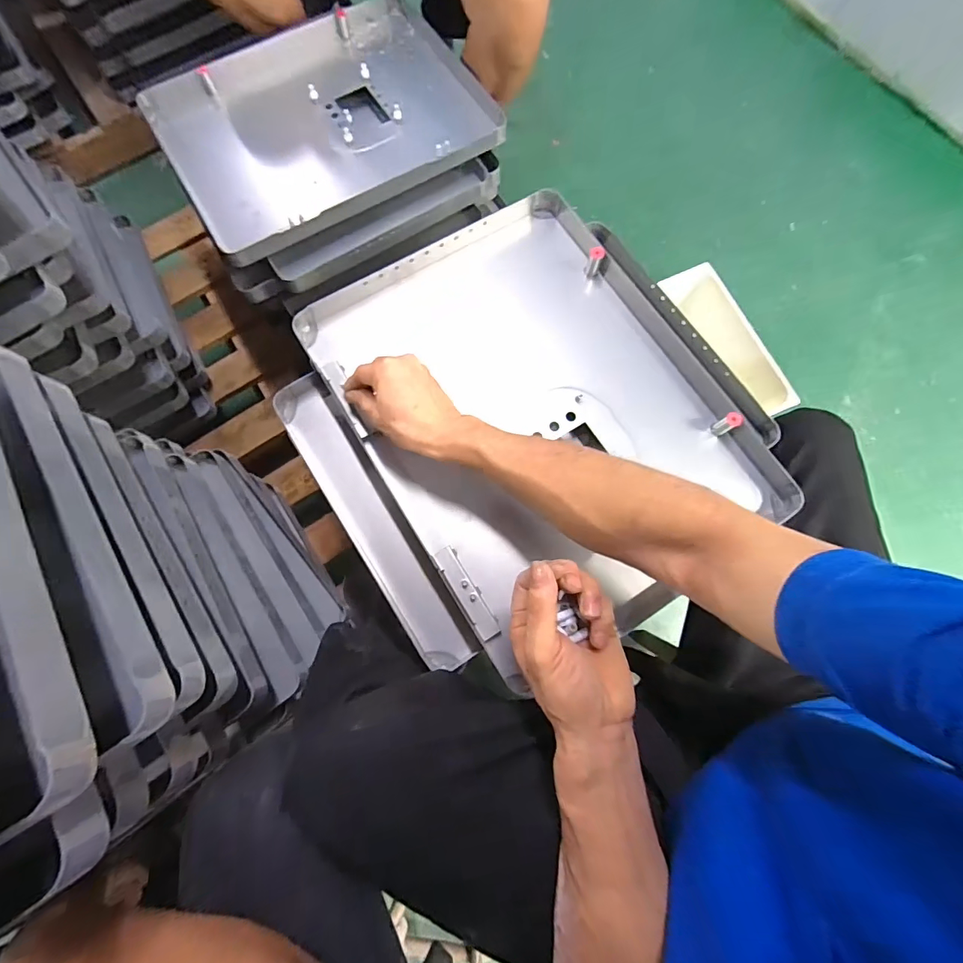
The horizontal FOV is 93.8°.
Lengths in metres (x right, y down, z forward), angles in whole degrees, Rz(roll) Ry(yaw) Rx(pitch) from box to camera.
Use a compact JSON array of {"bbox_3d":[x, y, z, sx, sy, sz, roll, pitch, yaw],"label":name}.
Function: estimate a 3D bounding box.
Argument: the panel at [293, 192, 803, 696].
[{"bbox_3d":[0.068,-0.082,0.502,0.376,0.064,0.453,-32,79,-6],"label":"panel"}]

